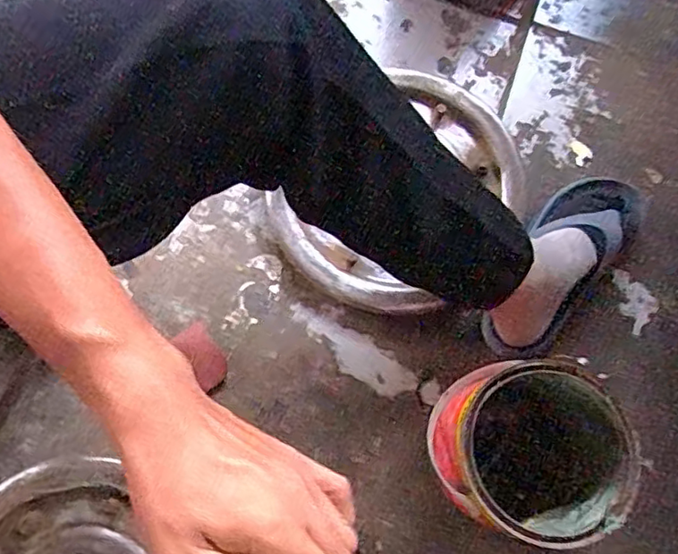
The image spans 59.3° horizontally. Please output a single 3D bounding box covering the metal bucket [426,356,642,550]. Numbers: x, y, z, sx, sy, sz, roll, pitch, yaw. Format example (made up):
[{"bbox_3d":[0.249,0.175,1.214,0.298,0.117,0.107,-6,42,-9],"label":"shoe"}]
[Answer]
[{"bbox_3d":[0.181,0.165,0.577,0.154,0.156,0.149,1,74,-2],"label":"metal bucket"}]

